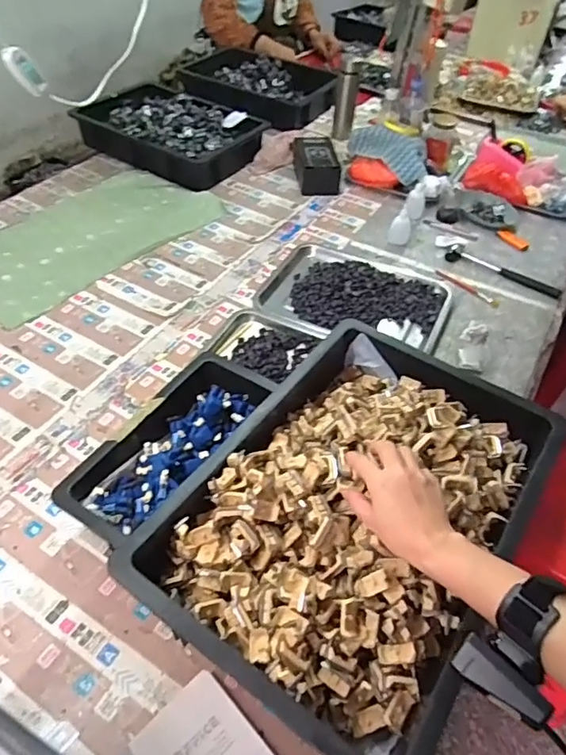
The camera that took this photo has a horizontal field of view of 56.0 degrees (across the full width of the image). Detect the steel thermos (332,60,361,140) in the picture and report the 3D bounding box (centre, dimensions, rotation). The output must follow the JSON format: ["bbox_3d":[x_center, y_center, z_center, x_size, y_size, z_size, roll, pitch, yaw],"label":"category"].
[{"bbox_3d":[0.183,-0.807,1.554,0.062,0.200,0.063,7,46,2],"label":"steel thermos"}]

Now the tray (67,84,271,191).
[{"bbox_3d":[-0.323,-0.665,1.452,0.479,0.105,0.315,26,50,19],"label":"tray"}]

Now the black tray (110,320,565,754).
[{"bbox_3d":[0.089,0.128,0.589,0.315,0.081,0.465,28,51,20],"label":"black tray"}]

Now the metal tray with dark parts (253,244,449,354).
[{"bbox_3d":[0.151,-0.173,1.105,0.364,0.024,0.289,20,48,14],"label":"metal tray with dark parts"}]

